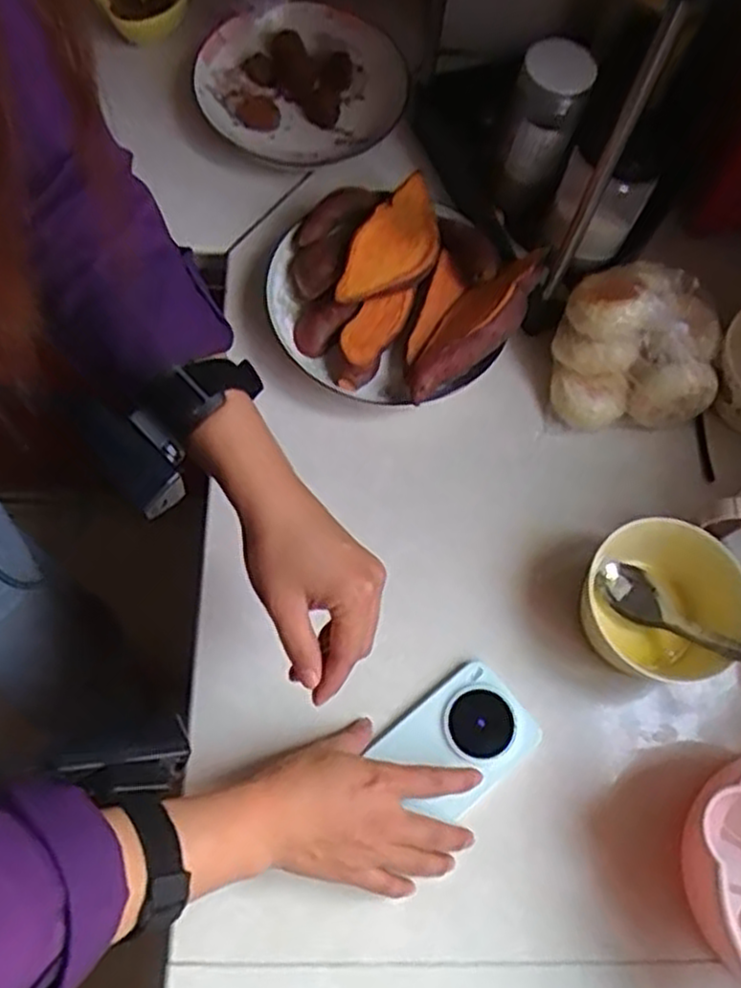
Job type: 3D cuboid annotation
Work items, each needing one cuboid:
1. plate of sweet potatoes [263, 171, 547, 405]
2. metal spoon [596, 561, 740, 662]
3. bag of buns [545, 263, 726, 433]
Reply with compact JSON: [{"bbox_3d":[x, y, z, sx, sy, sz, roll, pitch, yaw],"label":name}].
[{"bbox_3d":[0.019,-0.155,0.581,0.180,0.065,0.162,34,71,9],"label":"plate of sweet potatoes"},{"bbox_3d":[0.219,0.086,0.503,0.148,0.026,0.031,25,65,44],"label":"metal spoon"},{"bbox_3d":[0.196,-0.111,0.567,0.115,0.084,0.097,1,69,-3],"label":"bag of buns"}]

